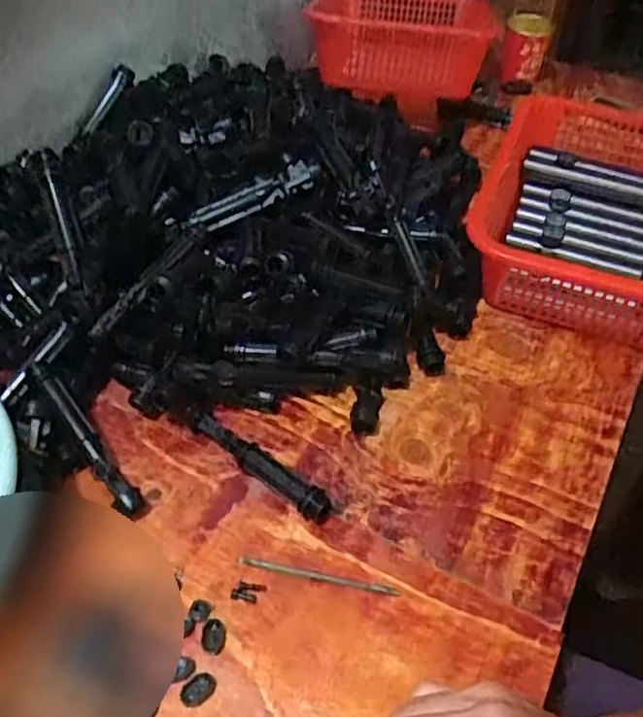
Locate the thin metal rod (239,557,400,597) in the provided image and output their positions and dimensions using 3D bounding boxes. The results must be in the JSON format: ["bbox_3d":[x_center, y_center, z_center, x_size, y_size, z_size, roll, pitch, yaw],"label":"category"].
[{"bbox_3d":[-0.002,0.153,0.474,0.113,0.004,0.006,12,47,4],"label":"thin metal rod"}]

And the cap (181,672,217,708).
[{"bbox_3d":[-0.077,0.206,0.419,0.016,0.004,0.023,35,54,27],"label":"cap"}]

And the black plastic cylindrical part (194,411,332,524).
[{"bbox_3d":[-0.048,0.082,0.529,0.133,0.024,0.020,31,52,24],"label":"black plastic cylindrical part"}]

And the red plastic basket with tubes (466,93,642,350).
[{"bbox_3d":[0.305,-0.152,0.718,0.252,0.093,0.361,20,48,16],"label":"red plastic basket with tubes"}]

